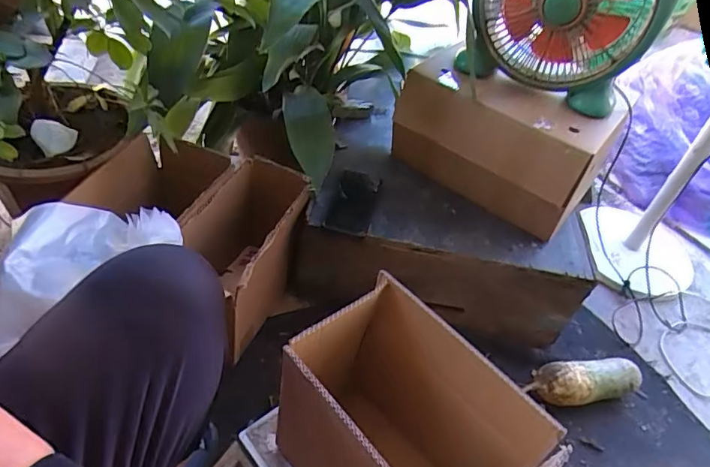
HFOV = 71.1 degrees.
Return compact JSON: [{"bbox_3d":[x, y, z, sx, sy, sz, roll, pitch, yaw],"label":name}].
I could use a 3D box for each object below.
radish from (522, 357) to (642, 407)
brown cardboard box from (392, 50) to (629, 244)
[{"bbox_3d":[0.427,0.277,0.929,0.220,0.076,0.081,-3,46,-15],"label":"radish"},{"bbox_3d":[0.271,-0.178,1.005,0.376,0.226,0.164,33,48,20],"label":"brown cardboard box"}]

